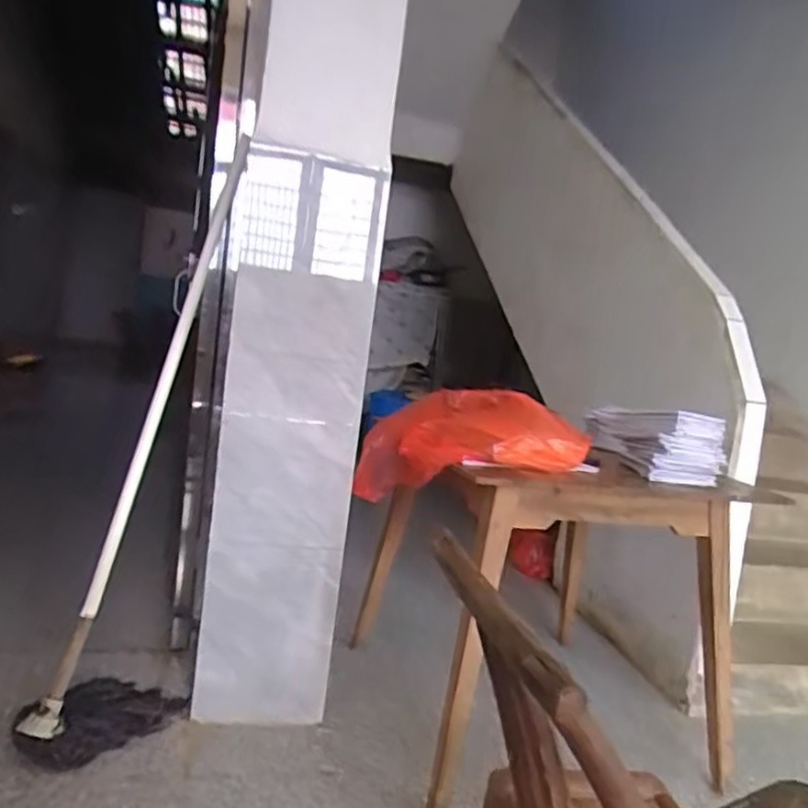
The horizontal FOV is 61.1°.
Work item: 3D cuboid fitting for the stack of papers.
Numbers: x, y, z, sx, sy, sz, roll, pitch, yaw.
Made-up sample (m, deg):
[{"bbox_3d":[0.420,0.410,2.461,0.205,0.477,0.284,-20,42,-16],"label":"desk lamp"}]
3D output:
[{"bbox_3d":[0.527,0.068,1.465,0.147,0.127,0.346,7,6,-10],"label":"stack of papers"}]

